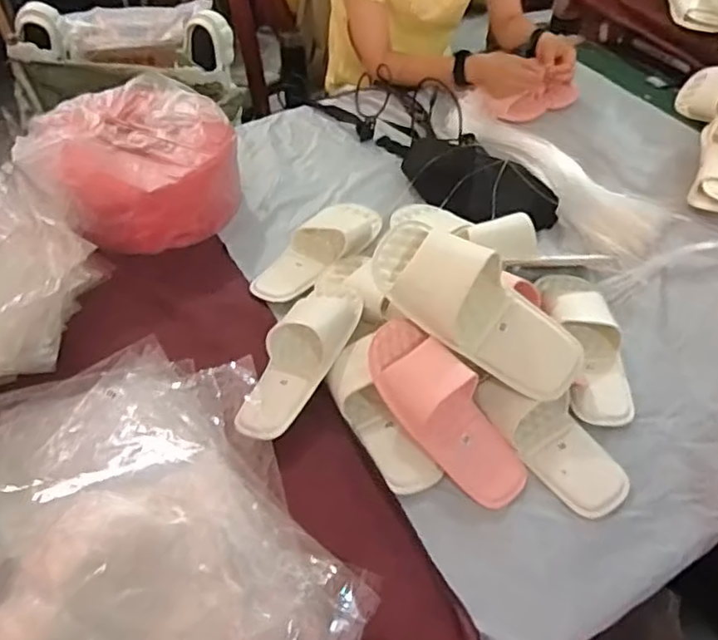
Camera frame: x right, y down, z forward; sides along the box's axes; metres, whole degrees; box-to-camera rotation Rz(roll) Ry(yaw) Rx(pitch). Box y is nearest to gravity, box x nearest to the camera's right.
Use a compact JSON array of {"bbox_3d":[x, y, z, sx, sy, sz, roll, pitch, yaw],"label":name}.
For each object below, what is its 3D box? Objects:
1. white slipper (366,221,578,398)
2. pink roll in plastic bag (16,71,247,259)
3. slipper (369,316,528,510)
[{"bbox_3d":[0.134,-0.015,0.709,0.272,0.070,0.113,39,92,6],"label":"white slipper"},{"bbox_3d":[-0.341,-0.237,0.921,0.276,0.151,0.280,0,49,-1],"label":"pink roll in plastic bag"},{"bbox_3d":[0.095,0.098,0.675,0.096,0.052,0.234,-33,81,-26],"label":"slipper"}]

